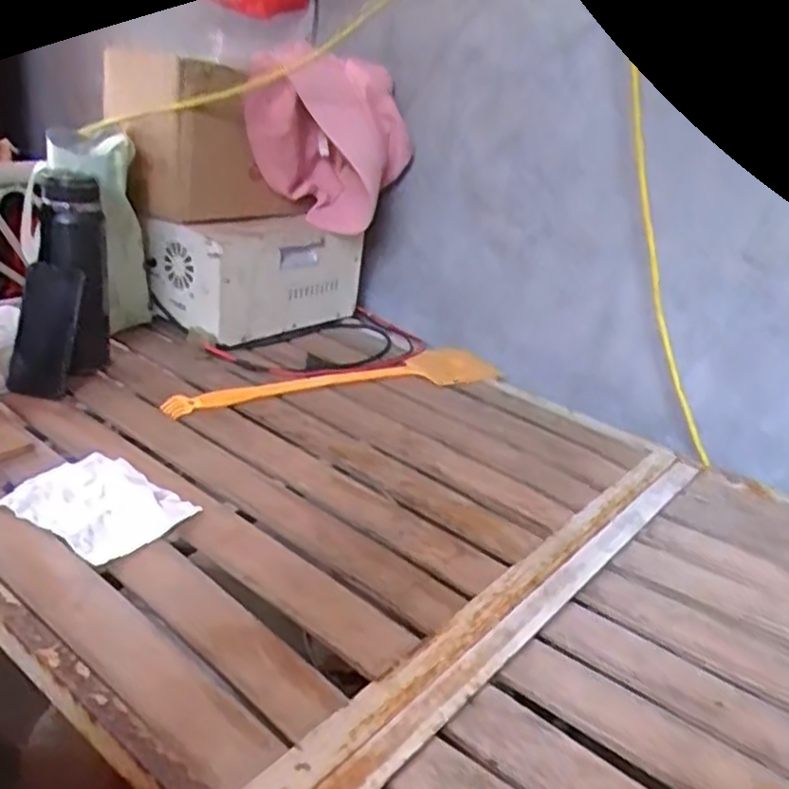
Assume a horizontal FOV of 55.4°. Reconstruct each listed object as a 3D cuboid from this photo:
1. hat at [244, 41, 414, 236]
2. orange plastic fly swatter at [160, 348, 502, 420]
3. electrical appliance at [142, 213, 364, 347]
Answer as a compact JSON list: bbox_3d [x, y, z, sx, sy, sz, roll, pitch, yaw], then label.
[{"bbox_3d":[-0.106,-0.404,1.219,0.249,0.252,0.122,3,26,-11],"label":"hat"},{"bbox_3d":[-0.075,-0.024,1.073,0.500,0.024,0.112,-5,26,-25],"label":"orange plastic fly swatter"},{"bbox_3d":[-0.218,-0.200,1.234,0.170,0.189,0.320,26,31,32],"label":"electrical appliance"}]

